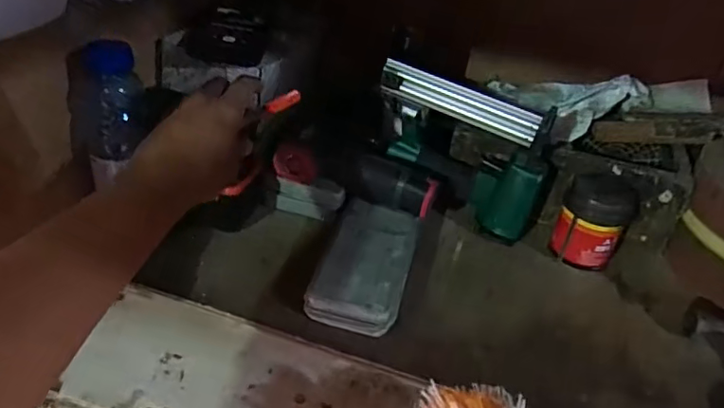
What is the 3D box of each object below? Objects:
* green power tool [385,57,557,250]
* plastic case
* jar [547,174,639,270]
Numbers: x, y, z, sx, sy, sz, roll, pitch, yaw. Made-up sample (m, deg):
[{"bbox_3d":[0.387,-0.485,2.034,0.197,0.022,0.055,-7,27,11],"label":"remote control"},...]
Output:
[{"bbox_3d":[0.123,-0.069,0.679,0.219,0.169,0.082,22,37,20],"label":"green power tool"},{"bbox_3d":[0.005,0.062,0.586,0.091,0.047,0.182,13,35,8],"label":"plastic case"},{"bbox_3d":[0.271,0.020,0.644,0.072,0.090,0.076,5,34,-3],"label":"jar"}]

